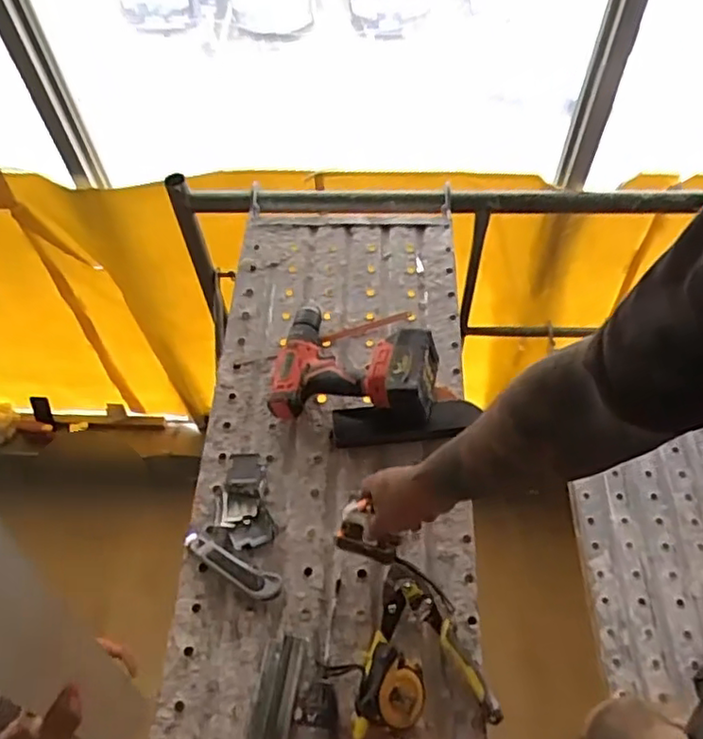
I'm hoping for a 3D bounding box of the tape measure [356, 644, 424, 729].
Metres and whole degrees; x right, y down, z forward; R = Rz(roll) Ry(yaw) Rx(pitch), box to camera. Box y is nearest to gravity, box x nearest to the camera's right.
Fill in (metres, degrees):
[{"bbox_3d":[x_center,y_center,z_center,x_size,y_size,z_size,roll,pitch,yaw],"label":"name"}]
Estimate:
[{"bbox_3d":[0.042,0.354,0.699,0.077,0.042,0.074,28,57,-15],"label":"tape measure"}]

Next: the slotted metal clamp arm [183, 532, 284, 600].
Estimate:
[{"bbox_3d":[-0.157,0.252,0.810,0.149,0.020,0.034,24,62,16],"label":"slotted metal clamp arm"}]

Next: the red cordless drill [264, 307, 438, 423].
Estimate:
[{"bbox_3d":[0.004,-0.030,0.927,0.243,0.117,0.200,3,58,4],"label":"red cordless drill"}]

